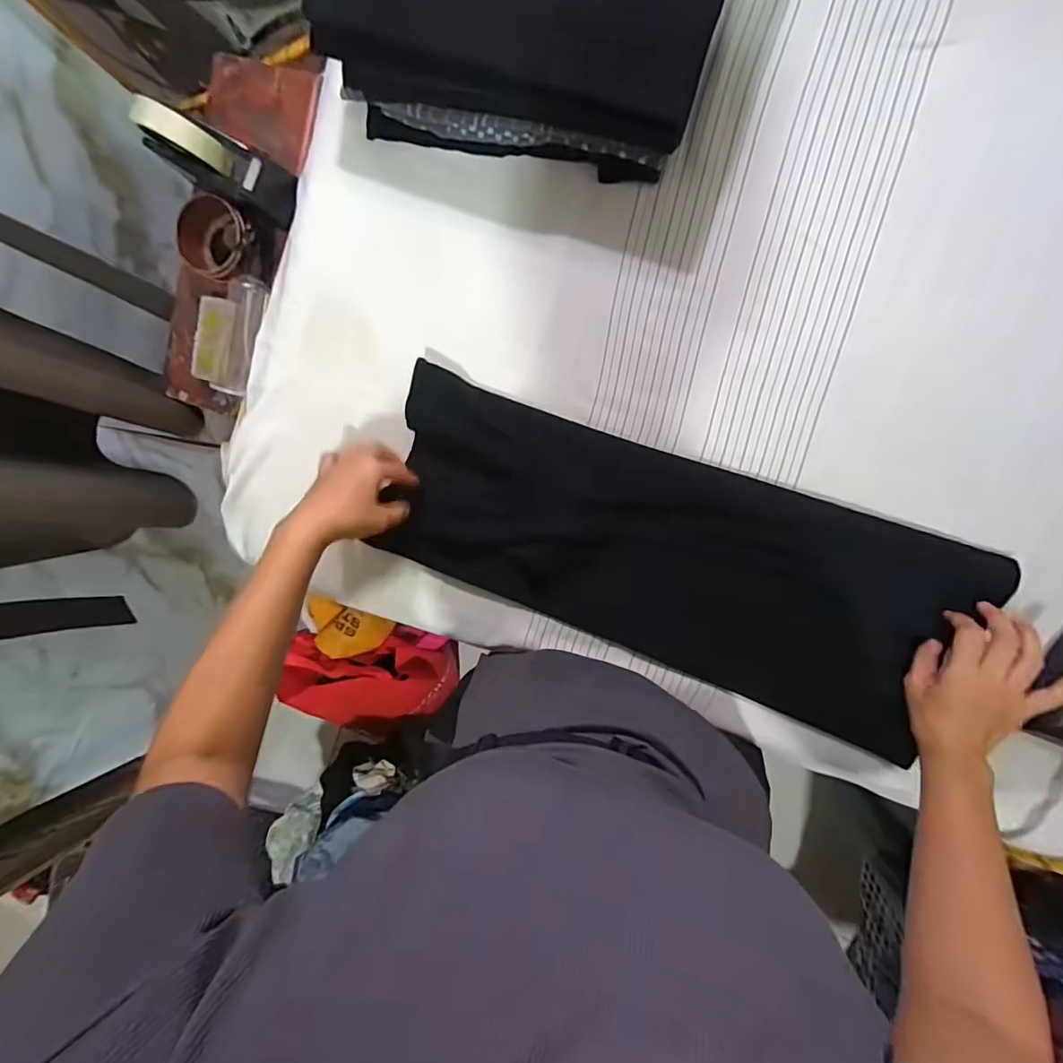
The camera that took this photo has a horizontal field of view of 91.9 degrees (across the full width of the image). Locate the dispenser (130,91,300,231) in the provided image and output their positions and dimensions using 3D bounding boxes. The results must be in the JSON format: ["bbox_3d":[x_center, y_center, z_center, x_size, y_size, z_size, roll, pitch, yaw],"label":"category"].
[{"bbox_3d":[-0.346,-0.414,0.568,0.166,0.074,0.059,24,94,-14],"label":"dispenser"}]

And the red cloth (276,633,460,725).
[{"bbox_3d":[-0.351,0.324,1.147,0.367,0.120,0.168,-1,91,-5],"label":"red cloth"}]

